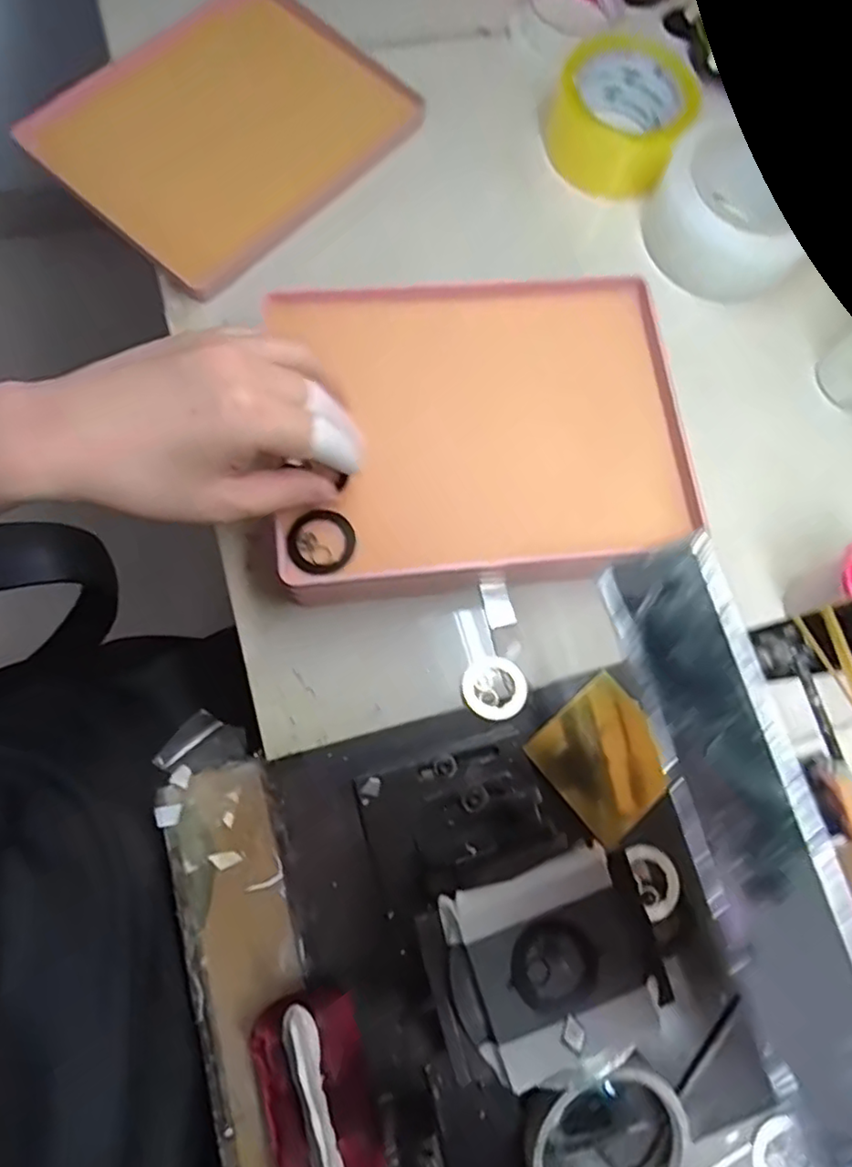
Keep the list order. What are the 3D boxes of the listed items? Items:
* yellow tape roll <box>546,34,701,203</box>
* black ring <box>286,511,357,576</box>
[{"bbox_3d":[0.152,-0.357,0.480,0.095,0.070,0.091,1,75,-5],"label":"yellow tape roll"},{"bbox_3d":[-0.057,-0.022,0.342,0.036,0.008,0.034,1,75,-5],"label":"black ring"}]

